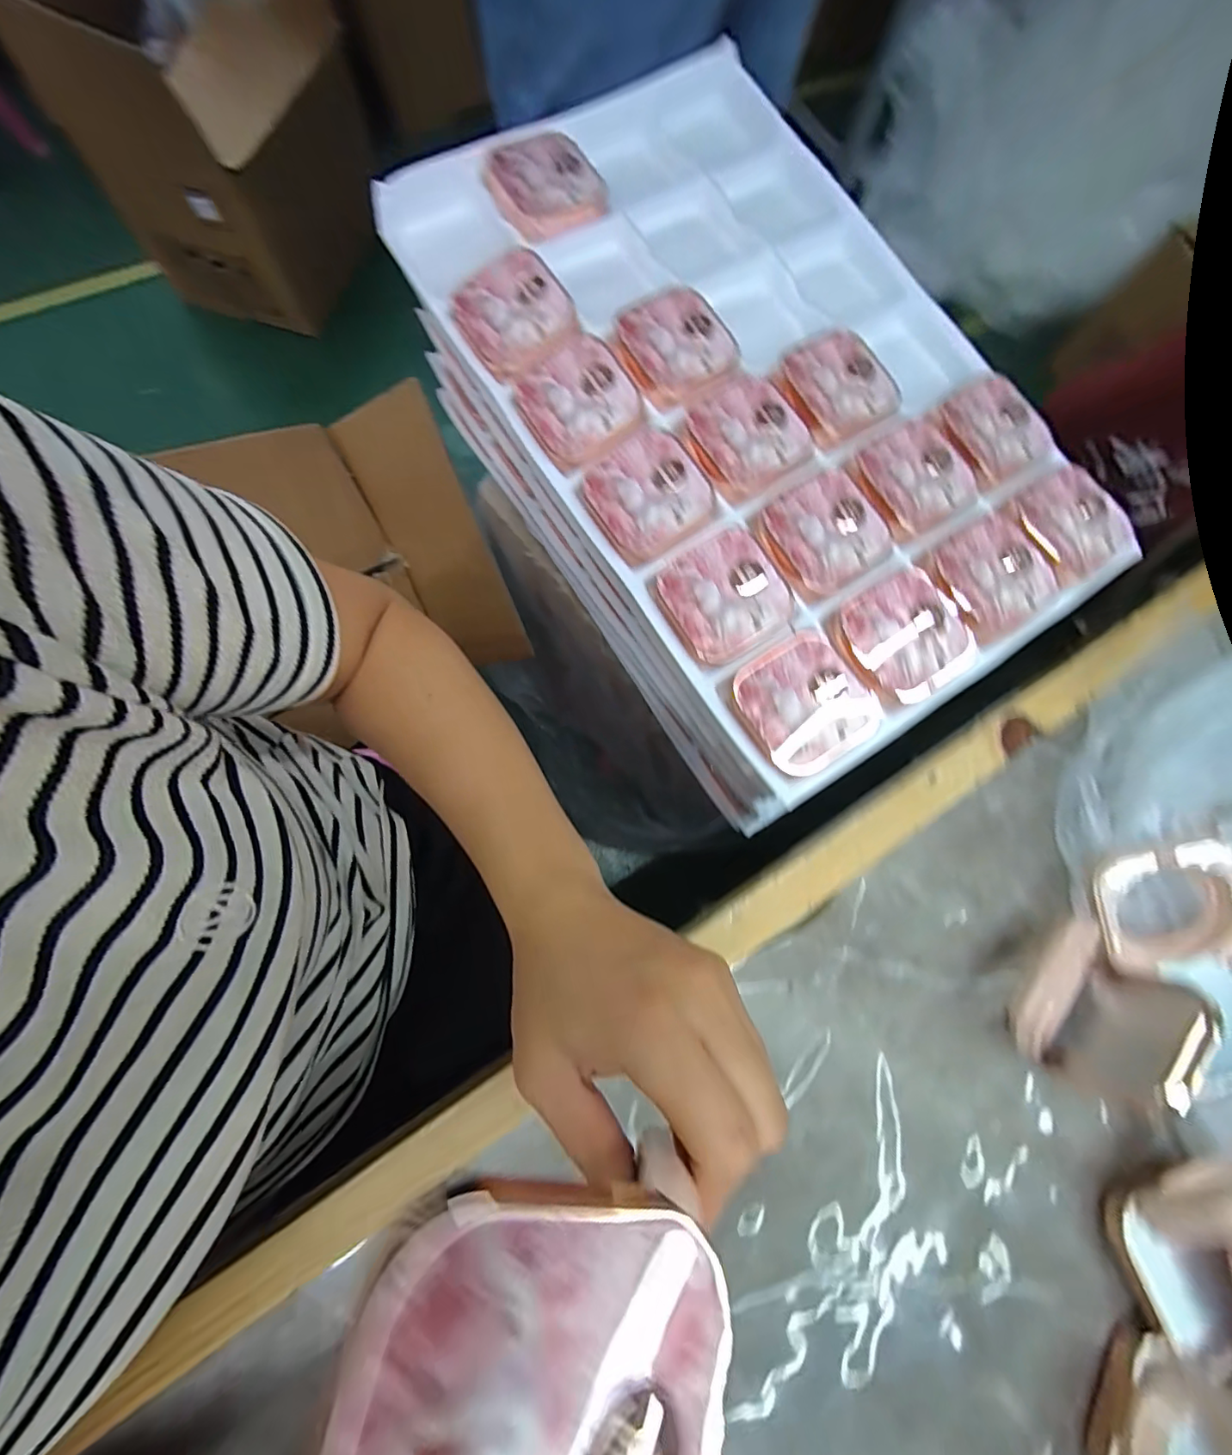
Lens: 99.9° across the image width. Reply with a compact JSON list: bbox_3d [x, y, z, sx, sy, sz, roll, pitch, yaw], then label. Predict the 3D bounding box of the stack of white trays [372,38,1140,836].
[{"bbox_3d":[0.099,-0.242,0.474,0.342,0.209,0.541,-32,80,-11],"label":"stack of white trays"}]

